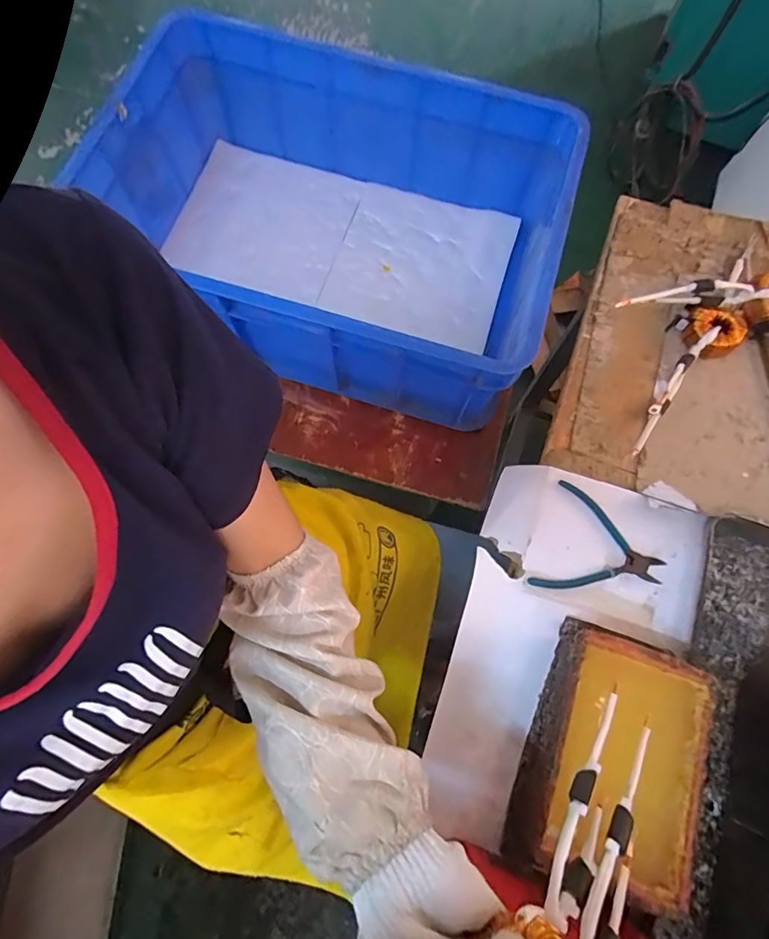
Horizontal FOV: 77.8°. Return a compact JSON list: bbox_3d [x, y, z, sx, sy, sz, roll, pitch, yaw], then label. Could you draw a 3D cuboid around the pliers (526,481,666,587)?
[{"bbox_3d":[0.245,0.093,0.538,0.131,0.008,0.124,21,73,5],"label":"pliers"}]

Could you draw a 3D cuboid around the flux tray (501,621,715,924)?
[{"bbox_3d":[0.218,0.272,0.447,0.143,0.066,0.220,19,73,4],"label":"flux tray"}]

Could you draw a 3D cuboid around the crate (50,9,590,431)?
[{"bbox_3d":[-0.075,-0.350,0.687,0.604,0.192,0.410,19,73,4],"label":"crate"}]

